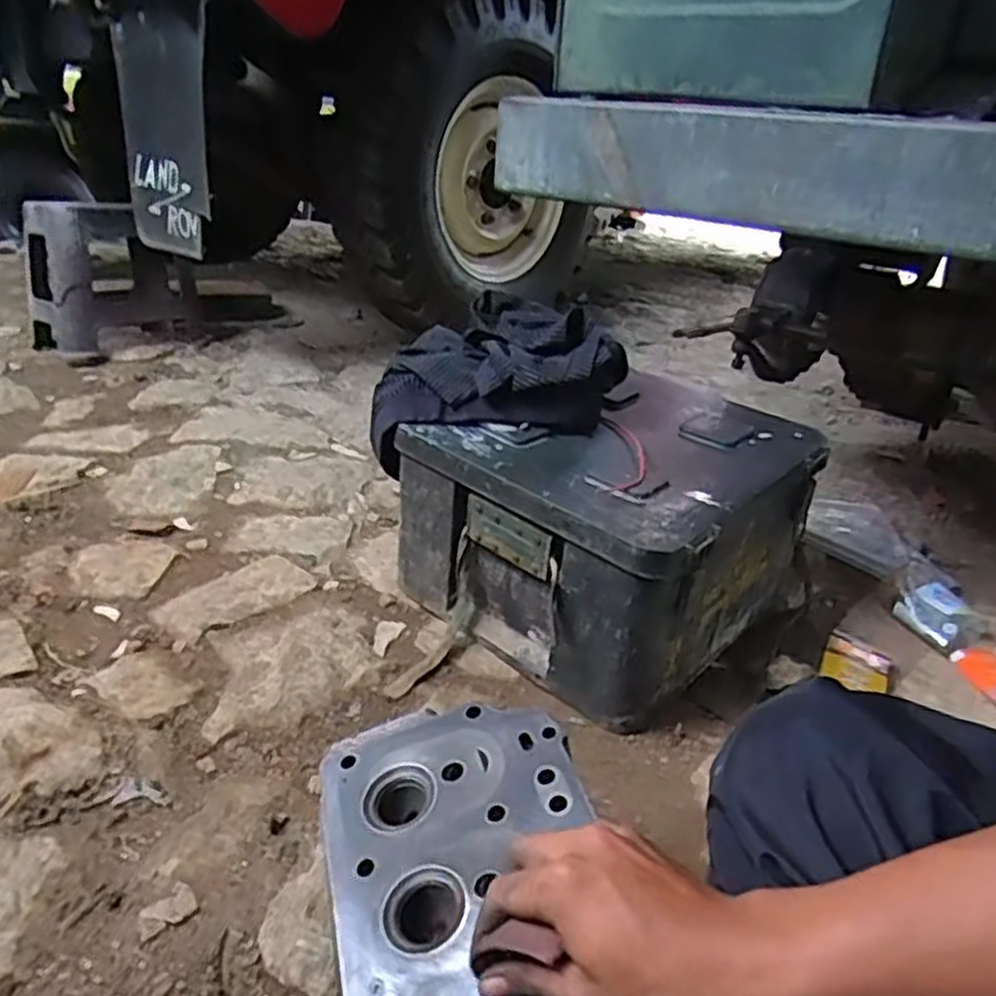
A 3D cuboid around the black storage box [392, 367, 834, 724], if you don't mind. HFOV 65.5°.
[{"bbox_3d":[0.130,0.033,0.933,0.349,0.245,0.357,27,35,36],"label":"black storage box"}]

